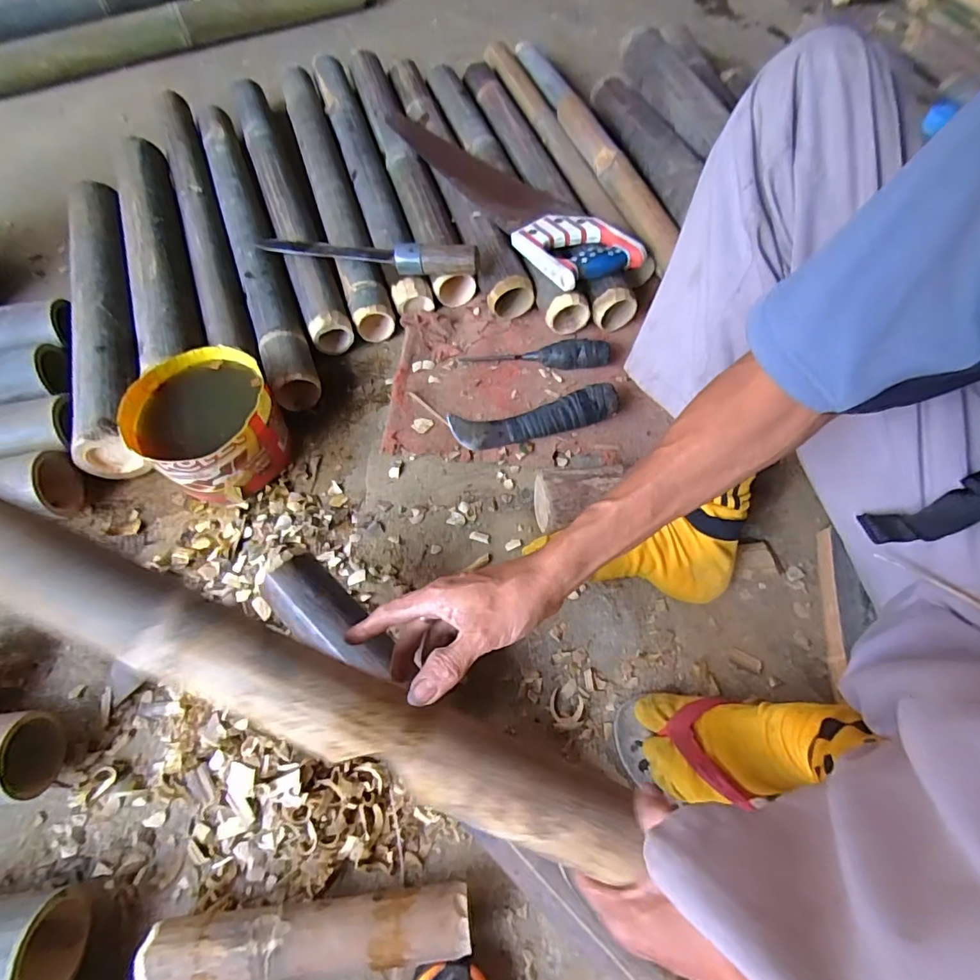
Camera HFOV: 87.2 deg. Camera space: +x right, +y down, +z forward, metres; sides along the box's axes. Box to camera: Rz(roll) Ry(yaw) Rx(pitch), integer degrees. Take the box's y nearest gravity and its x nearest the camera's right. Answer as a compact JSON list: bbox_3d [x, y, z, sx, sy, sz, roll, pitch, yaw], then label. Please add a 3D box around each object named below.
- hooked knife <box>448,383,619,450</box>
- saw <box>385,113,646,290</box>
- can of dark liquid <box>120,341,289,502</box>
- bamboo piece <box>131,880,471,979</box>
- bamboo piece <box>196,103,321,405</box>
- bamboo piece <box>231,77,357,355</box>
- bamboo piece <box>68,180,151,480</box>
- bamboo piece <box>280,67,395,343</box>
[{"bbox_3d":[0.054,-0.097,0.640,0.203,0.042,0.053,-11,64,-6],"label":"hooked knife"},{"bbox_3d":[0.018,-0.465,0.774,0.114,0.041,0.517,-30,67,-15],"label":"saw"},{"bbox_3d":[-0.324,-0.078,0.609,0.153,0.095,0.155,0,63,0],"label":"can of dark liquid"},{"bbox_3d":[-0.142,0.360,0.416,0.248,0.054,0.048,-5,63,-3],"label":"bamboo piece"},{"bbox_3d":[-0.361,-0.389,0.781,0.062,0.052,0.651,-20,65,-10],"label":"bamboo piece"},{"bbox_3d":[-0.335,-0.484,0.832,0.062,0.054,0.687,-20,65,-10],"label":"bamboo piece"},{"bbox_3d":[-0.521,-0.247,0.700,0.075,0.069,0.500,-17,65,-9],"label":"bamboo piece"},{"bbox_3d":[-0.261,-0.500,0.842,0.061,0.063,0.635,-17,65,-9],"label":"bamboo piece"}]

